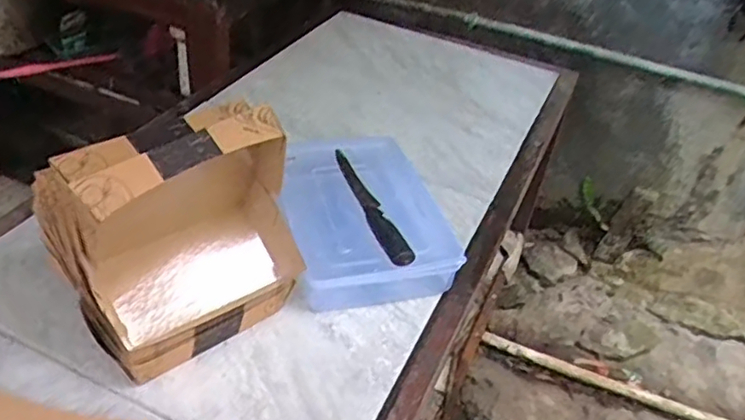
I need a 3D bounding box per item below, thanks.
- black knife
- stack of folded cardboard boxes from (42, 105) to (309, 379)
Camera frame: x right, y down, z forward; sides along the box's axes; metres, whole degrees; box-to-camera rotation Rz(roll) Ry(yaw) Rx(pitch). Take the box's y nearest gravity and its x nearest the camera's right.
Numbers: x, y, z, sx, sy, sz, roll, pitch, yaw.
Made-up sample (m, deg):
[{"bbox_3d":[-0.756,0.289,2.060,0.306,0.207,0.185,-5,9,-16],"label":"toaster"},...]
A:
[{"bbox_3d":[-0.003,-0.010,0.776,0.029,0.013,0.228,-8,40,-17],"label":"black knife"},{"bbox_3d":[-0.186,0.016,0.609,0.189,0.220,0.131,-24,47,-33],"label":"stack of folded cardboard boxes"}]

